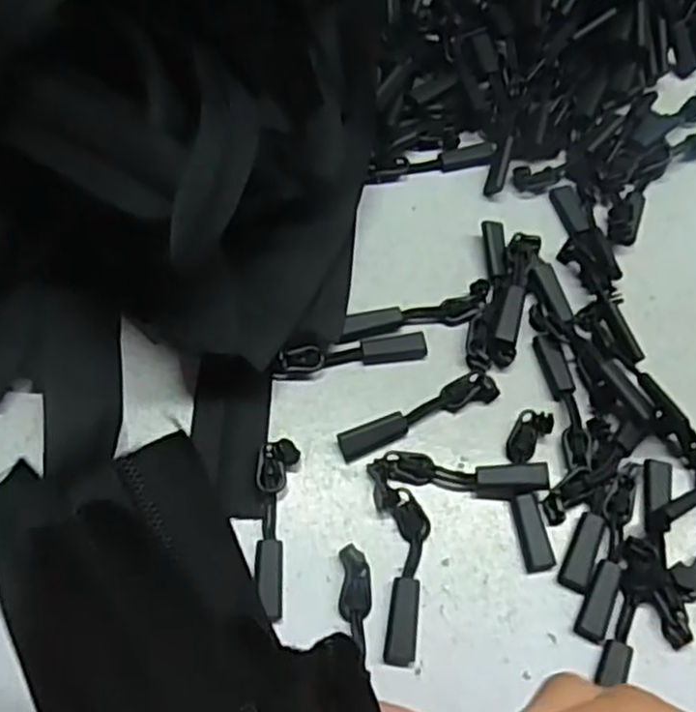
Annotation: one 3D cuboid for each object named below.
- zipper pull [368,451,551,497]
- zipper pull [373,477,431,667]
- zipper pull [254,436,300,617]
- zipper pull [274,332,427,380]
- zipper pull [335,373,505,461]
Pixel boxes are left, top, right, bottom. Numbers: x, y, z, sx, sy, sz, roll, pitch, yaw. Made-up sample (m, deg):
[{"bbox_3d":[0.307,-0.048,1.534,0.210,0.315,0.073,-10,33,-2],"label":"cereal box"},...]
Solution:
[{"bbox_3d":[0.037,0.039,0.250,0.057,0.009,0.013,4,64,0],"label":"zipper pull"},{"bbox_3d":[0.018,0.066,0.238,0.016,0.005,0.056,-2,64,-3],"label":"zipper pull"},{"bbox_3d":[-0.023,0.054,0.242,0.013,0.005,0.056,0,64,-2],"label":"zipper pull"},{"bbox_3d":[0.001,-0.001,0.271,0.055,0.006,0.009,-10,64,-7],"label":"zipper pull"},{"bbox_3d":[0.024,0.020,0.262,0.059,0.005,0.011,-23,66,-13],"label":"zipper pull"}]

